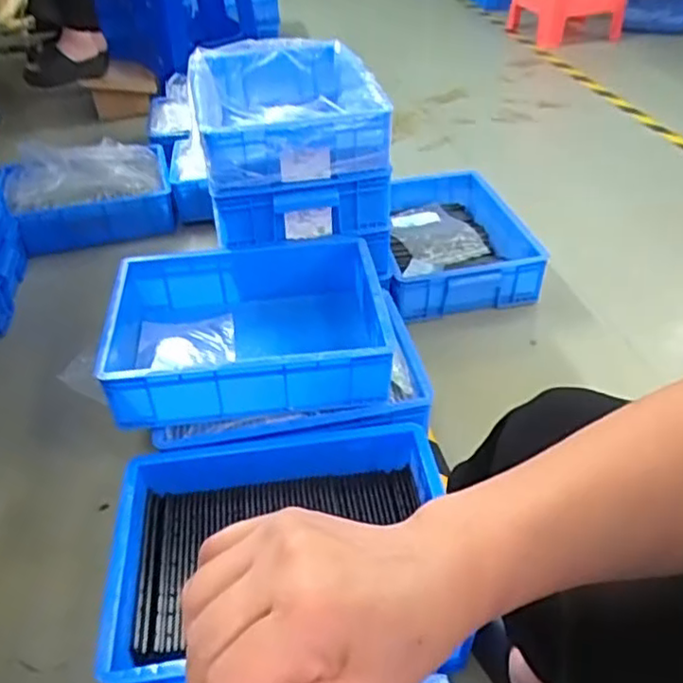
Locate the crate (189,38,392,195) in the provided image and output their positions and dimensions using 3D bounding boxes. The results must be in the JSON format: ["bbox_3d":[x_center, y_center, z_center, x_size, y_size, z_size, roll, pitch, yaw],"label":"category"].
[{"bbox_3d":[-0.111,-0.457,1.270,0.316,0.113,0.521,-8,40,-7],"label":"crate"}]

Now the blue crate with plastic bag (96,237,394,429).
[{"bbox_3d":[-0.144,-0.017,1.049,0.412,0.137,0.332,-6,40,-4],"label":"blue crate with plastic bag"}]

